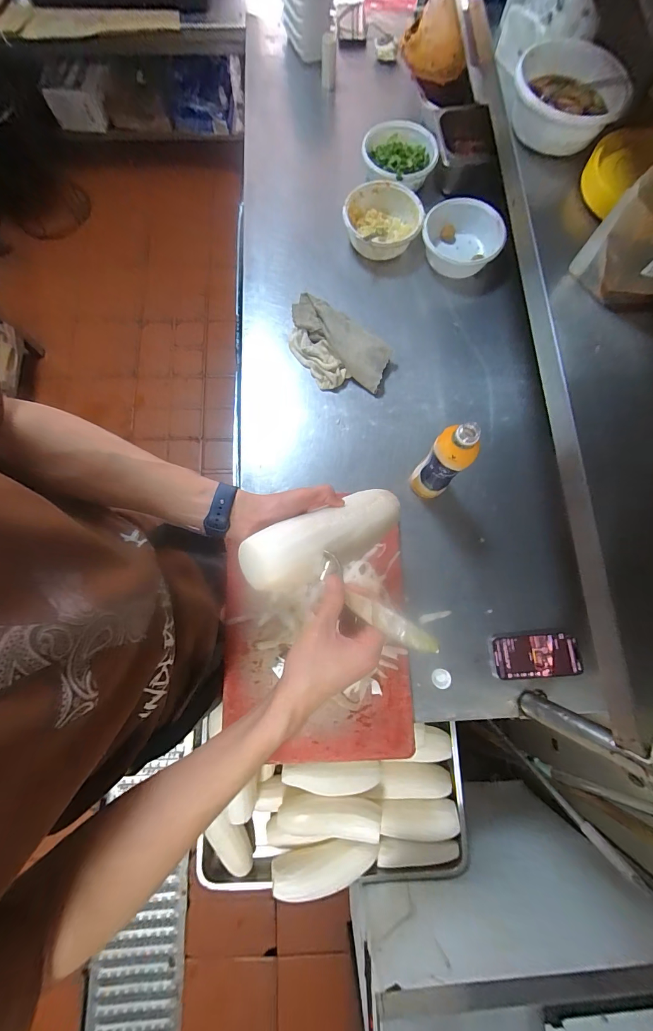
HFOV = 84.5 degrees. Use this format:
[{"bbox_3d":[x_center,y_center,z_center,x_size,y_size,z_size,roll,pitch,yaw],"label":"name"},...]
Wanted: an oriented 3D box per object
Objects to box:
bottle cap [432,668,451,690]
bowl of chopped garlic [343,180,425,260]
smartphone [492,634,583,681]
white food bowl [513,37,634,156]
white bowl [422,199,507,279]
[{"bbox_3d":[0.192,0.273,0.602,0.031,0.013,0.030,0,77,-1],"label":"bottle cap"},{"bbox_3d":[0.122,-0.638,0.794,0.160,0.071,0.161,0,77,-1],"label":"bowl of chopped garlic"},{"bbox_3d":[0.358,0.239,0.611,0.139,0.006,0.068,-4,74,2],"label":"smartphone"},{"bbox_3d":[0.377,-0.667,0.571,0.160,0.062,0.167,0,77,-1],"label":"white food bowl"},{"bbox_3d":[0.299,-0.606,0.800,0.169,0.076,0.169,0,77,-1],"label":"white bowl"}]

